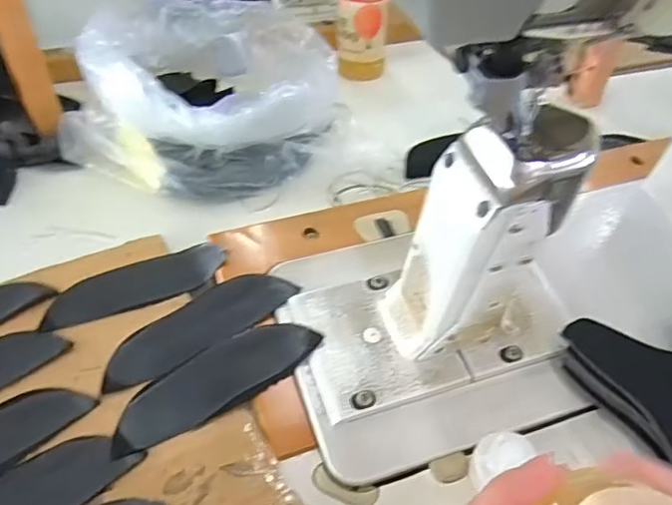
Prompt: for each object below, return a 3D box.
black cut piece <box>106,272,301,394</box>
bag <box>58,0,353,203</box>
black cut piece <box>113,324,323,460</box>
[{"bbox_3d":[-0.101,0.051,0.414,0.141,0.006,0.050,-28,49,-18],"label":"black cut piece"},{"bbox_3d":[-0.122,-0.165,0.584,0.246,0.115,0.218,16,45,16],"label":"bag"},{"bbox_3d":[-0.082,0.085,0.383,0.140,0.009,0.048,-29,54,-20],"label":"black cut piece"}]

